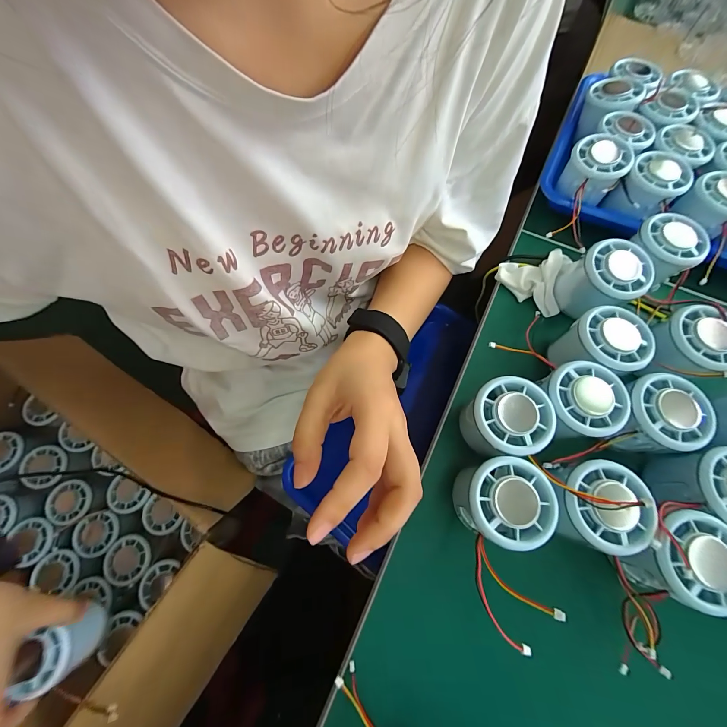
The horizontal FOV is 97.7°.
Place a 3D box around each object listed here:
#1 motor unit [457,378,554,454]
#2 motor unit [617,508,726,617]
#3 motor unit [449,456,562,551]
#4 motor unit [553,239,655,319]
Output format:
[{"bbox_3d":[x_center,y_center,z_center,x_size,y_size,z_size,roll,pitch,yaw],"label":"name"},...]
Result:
[{"bbox_3d":[0.108,0.045,0.256,0.061,0.059,0.057,5,70,0],"label":"motor unit"},{"bbox_3d":[0.209,0.127,0.214,0.055,0.046,0.054,1,70,-1],"label":"motor unit"},{"bbox_3d":[0.099,0.100,0.231,0.055,0.048,0.056,1,70,-1],"label":"motor unit"},{"bbox_3d":[0.222,-0.076,0.296,0.054,0.054,0.054,-6,70,-4],"label":"motor unit"}]

